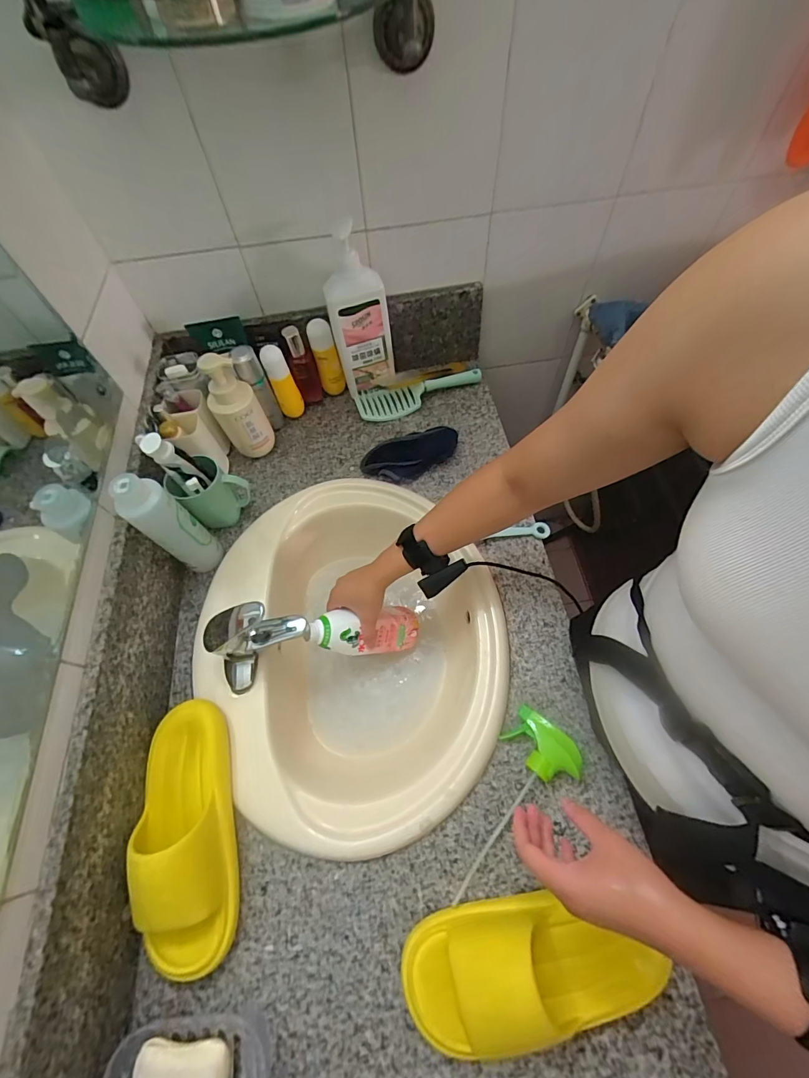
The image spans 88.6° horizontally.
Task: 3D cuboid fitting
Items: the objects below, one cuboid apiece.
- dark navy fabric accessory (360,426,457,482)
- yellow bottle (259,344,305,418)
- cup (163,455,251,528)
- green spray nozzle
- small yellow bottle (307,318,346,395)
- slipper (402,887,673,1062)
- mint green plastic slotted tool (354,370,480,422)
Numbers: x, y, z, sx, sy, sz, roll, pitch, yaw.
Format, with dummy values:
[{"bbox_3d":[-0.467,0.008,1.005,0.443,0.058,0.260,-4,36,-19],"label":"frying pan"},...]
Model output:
[{"bbox_3d":[0.010,-0.149,0.733,0.172,0.050,0.071,-12,62,-3],"label":"dark navy fabric accessory"},{"bbox_3d":[-0.225,-0.288,0.781,0.046,0.152,0.035,-21,63,-7],"label":"yellow bottle"},{"bbox_3d":[-0.309,-0.072,0.678,0.100,0.110,0.071,-39,67,-16],"label":"cup"},{"bbox_3d":[0.123,0.314,0.500,0.089,0.032,0.215,39,71,20],"label":"green spray nozzle"},{"bbox_3d":[-0.148,-0.337,0.795,0.046,0.153,0.037,-21,63,-7],"label":"small yellow bottle"},{"bbox_3d":[0.124,0.429,0.415,0.243,0.081,0.101,-12,62,-3],"label":"slipper"},{"bbox_3d":[0.033,-0.282,0.814,0.255,0.038,0.067,-12,62,-3],"label":"mint green plastic slotted tool"}]

